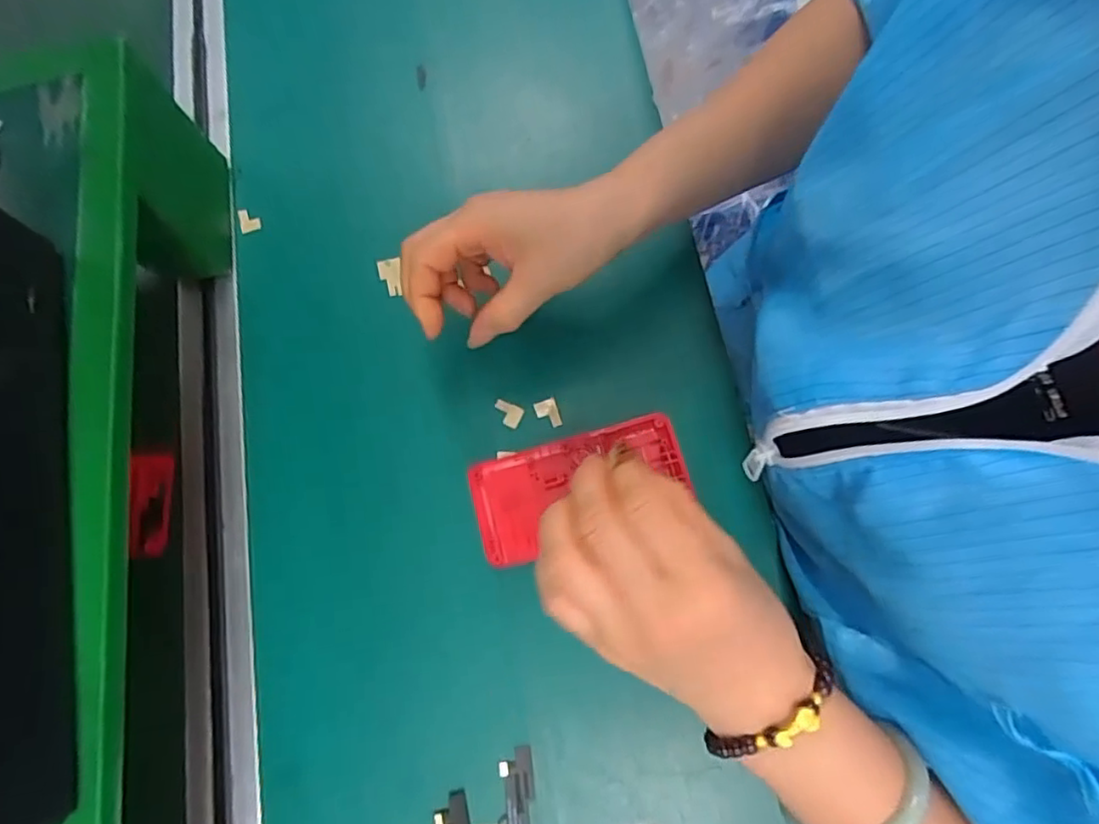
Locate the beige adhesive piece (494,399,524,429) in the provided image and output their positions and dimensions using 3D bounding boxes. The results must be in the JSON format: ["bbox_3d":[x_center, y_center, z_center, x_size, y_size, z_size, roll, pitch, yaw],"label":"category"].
[{"bbox_3d":[-0.026,0.001,0.386,0.018,0.004,0.014,21,75,8],"label":"beige adhesive piece"}]

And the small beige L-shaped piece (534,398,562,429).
[{"bbox_3d":[-0.001,0.001,0.385,0.014,0.004,0.018,-18,73,-4],"label":"small beige L-shaped piece"}]

